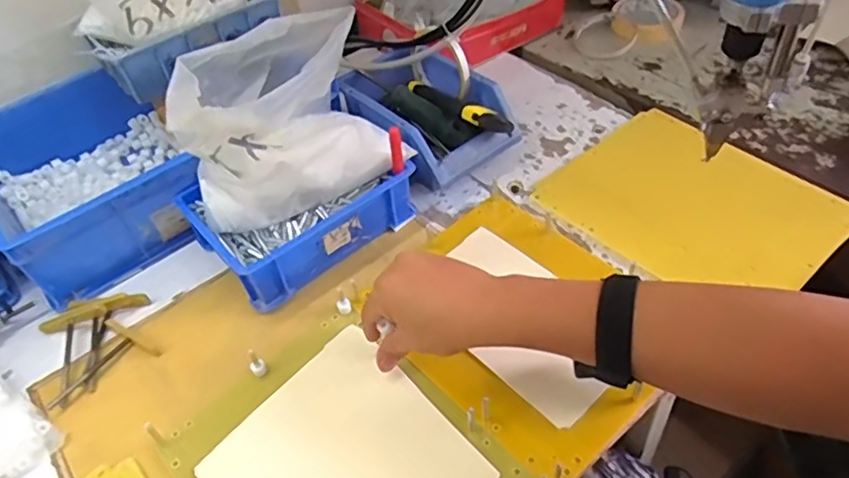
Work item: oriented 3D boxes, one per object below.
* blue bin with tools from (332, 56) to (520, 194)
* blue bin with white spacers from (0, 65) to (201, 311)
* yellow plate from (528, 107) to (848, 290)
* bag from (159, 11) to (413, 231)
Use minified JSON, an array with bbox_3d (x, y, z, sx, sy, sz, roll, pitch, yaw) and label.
[{"bbox_3d":[0.000,-0.130,0.682,0.184,0.080,0.131,34,59,32],"label":"blue bin with tools"},{"bbox_3d":[-0.370,-0.062,0.654,0.176,0.091,0.255,-37,53,-25],"label":"blue bin with white spacers"},{"bbox_3d":[0.266,-0.037,0.610,0.201,0.013,0.245,-36,53,-25],"label":"yellow plate"},{"bbox_3d":[-0.134,-0.108,0.573,0.184,0.148,0.147,-34,51,-24],"label":"bag"}]

